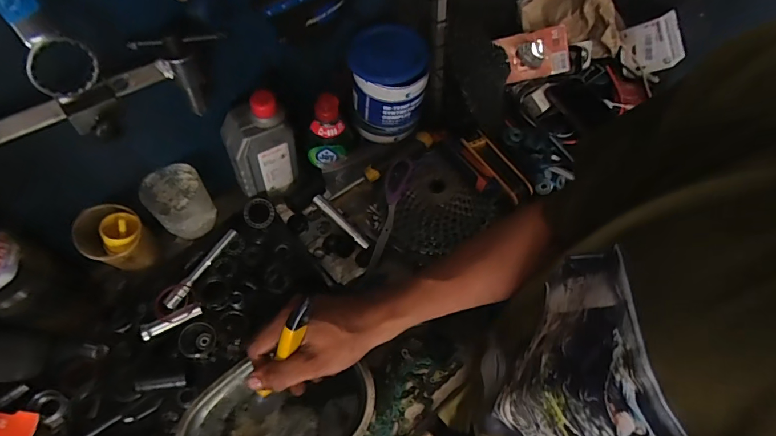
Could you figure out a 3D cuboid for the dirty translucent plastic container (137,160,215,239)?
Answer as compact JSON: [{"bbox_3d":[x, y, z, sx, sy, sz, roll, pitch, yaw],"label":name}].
[{"bbox_3d":[-0.274,-0.018,0.562,0.070,0.086,0.061,-35,68,-21],"label":"dirty translucent plastic container"}]

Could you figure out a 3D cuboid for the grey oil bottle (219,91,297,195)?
[{"bbox_3d":[-0.169,-0.091,0.569,0.084,0.175,0.056,-23,64,-16],"label":"grey oil bottle"}]

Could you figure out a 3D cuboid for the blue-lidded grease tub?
[{"bbox_3d":[0.000,-0.181,0.592,0.100,0.125,0.093,2,60,-3],"label":"blue-lidded grease tub"}]

